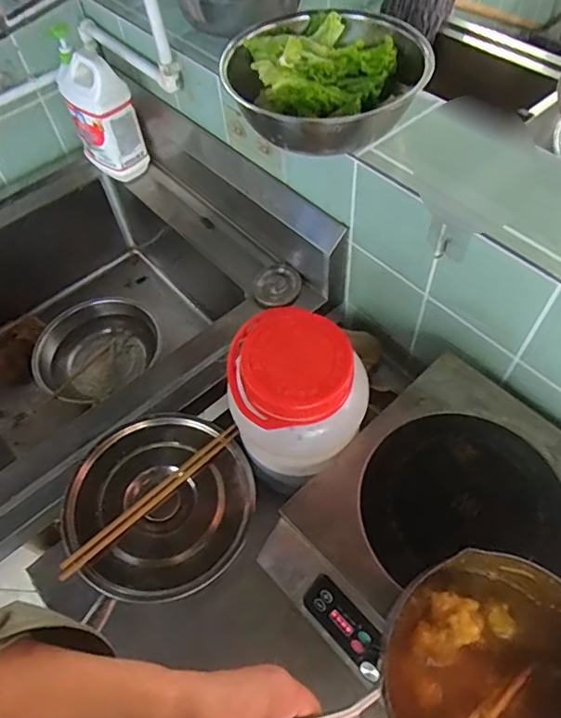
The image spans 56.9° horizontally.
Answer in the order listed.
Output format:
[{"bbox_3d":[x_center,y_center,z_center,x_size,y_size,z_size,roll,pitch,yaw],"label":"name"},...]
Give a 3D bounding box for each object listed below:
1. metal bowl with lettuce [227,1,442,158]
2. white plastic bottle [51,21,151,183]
[{"bbox_3d":[0.056,-0.357,0.662,0.247,0.094,0.192,-7,58,0],"label":"metal bowl with lettuce"},{"bbox_3d":[-0.305,-0.423,0.895,0.106,0.252,0.096,-20,58,-8],"label":"white plastic bottle"}]

